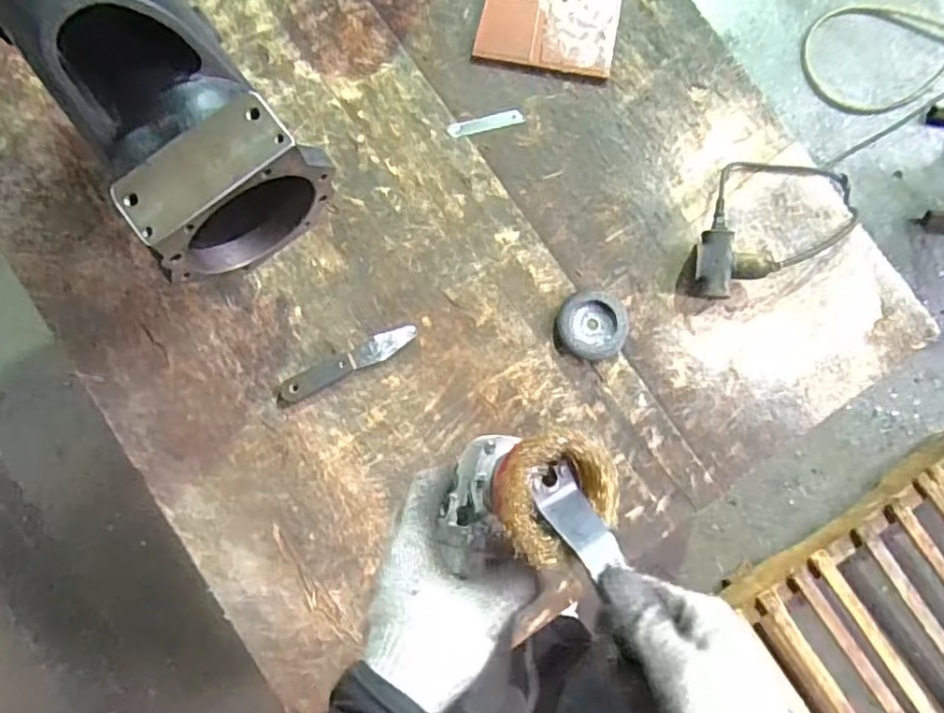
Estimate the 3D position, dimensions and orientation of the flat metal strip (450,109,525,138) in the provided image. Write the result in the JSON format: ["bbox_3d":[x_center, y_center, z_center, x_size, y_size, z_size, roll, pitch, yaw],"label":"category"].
[{"bbox_3d":[0.018,-0.302,0.826,0.097,0.004,0.020,-13,84,-4],"label":"flat metal strip"}]

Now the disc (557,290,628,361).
[{"bbox_3d":[0.154,-0.040,0.807,0.087,0.018,0.086,0,84,-2],"label":"disc"}]

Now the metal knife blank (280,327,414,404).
[{"bbox_3d":[-0.152,0.008,0.793,0.179,0.006,0.031,-28,86,-5],"label":"metal knife blank"}]

